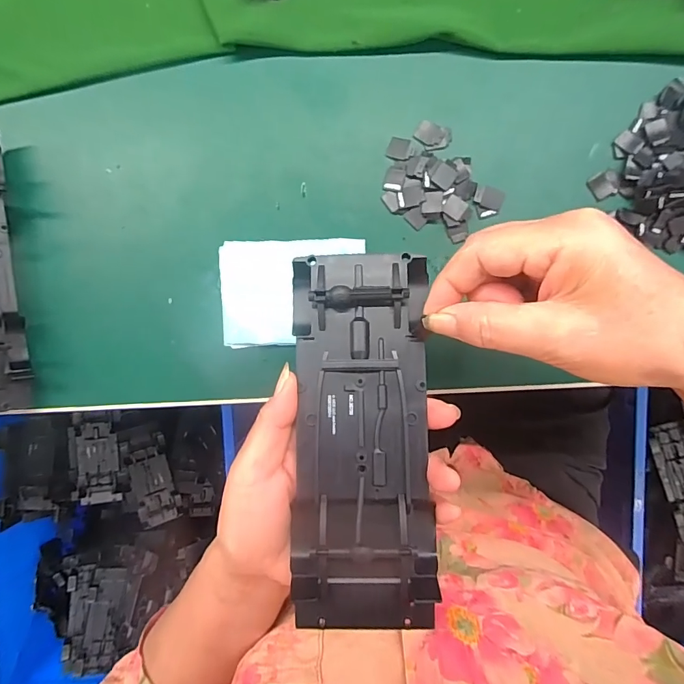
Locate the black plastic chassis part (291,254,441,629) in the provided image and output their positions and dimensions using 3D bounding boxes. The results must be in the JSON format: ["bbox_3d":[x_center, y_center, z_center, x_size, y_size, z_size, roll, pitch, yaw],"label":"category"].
[{"bbox_3d":[0.010,0.050,0.228,0.072,0.032,0.192,-1,85,4],"label":"black plastic chassis part"}]

